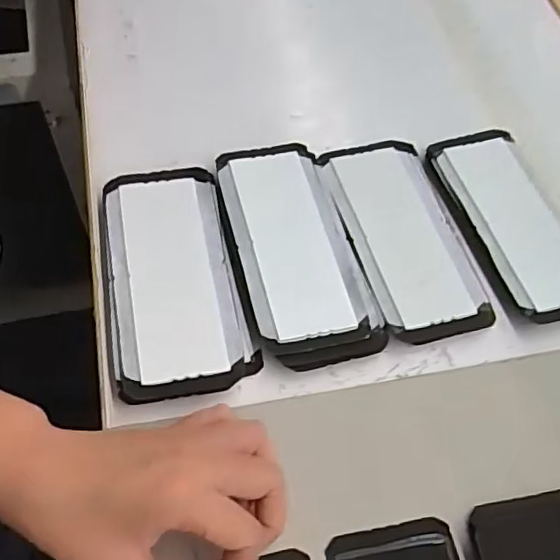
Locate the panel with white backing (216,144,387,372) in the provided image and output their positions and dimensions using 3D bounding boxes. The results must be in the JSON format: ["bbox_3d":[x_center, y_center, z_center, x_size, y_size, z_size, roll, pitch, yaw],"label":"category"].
[{"bbox_3d":[0.007,-0.025,0.405,0.074,0.014,0.170,-14,60,-10],"label":"panel with white backing"}]

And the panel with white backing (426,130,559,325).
[{"bbox_3d":[0.170,-0.044,0.437,0.068,0.019,0.160,-17,60,-11],"label":"panel with white backing"}]

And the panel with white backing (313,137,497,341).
[{"bbox_3d":[0.087,-0.031,0.428,0.081,0.020,0.160,-12,59,-9],"label":"panel with white backing"}]

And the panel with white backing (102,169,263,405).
[{"bbox_3d":[-0.070,-0.003,0.391,0.081,0.017,0.164,-10,59,-8],"label":"panel with white backing"}]

